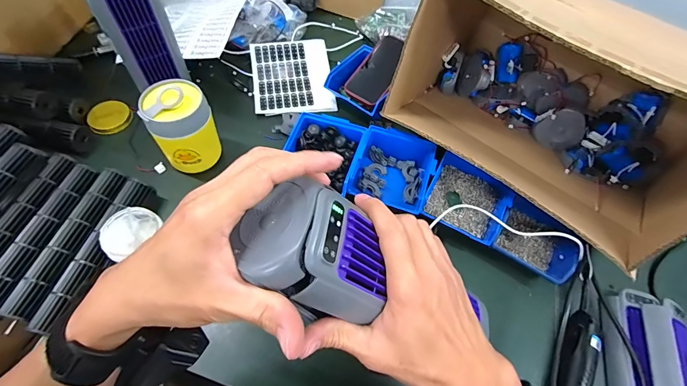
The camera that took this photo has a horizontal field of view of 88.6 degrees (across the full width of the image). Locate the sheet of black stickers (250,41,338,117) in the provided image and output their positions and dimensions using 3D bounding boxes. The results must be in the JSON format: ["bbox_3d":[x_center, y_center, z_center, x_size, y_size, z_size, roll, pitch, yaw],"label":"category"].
[{"bbox_3d":[-0.103,-0.237,0.719,0.156,0.012,0.186,-6,66,-7],"label":"sheet of black stickers"}]

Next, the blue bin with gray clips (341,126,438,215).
[{"bbox_3d":[0.078,-0.035,0.577,0.124,0.065,0.133,18,59,7],"label":"blue bin with gray clips"}]

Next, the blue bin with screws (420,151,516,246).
[{"bbox_3d":[0.194,0.005,0.555,0.119,0.053,0.125,32,62,15],"label":"blue bin with screws"}]

